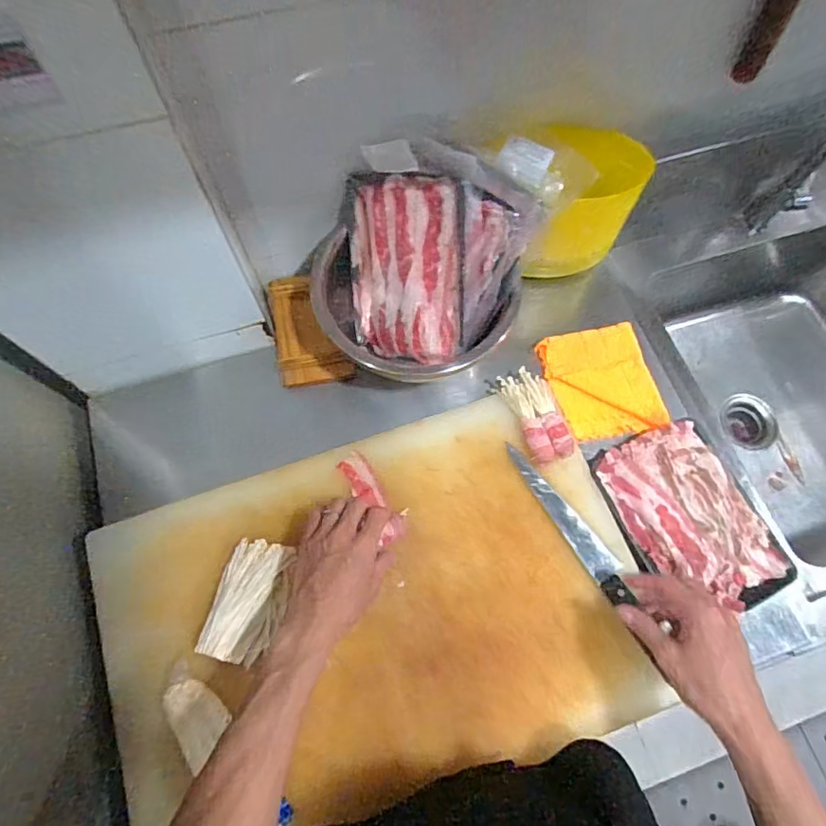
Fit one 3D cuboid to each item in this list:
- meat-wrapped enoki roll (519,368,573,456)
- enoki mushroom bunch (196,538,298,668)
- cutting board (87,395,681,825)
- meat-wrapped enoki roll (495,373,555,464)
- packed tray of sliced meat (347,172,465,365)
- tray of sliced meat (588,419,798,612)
[{"bbox_3d":[0.172,-0.003,0.671,0.034,0.021,0.123,-15,70,-6],"label":"meat-wrapped enoki roll"},{"bbox_3d":[-0.179,0.204,0.579,0.068,0.035,0.126,11,69,3],"label":"enoki mushroom bunch"},{"bbox_3d":[-0.039,0.218,0.590,0.571,0.036,0.378,-18,70,-7],"label":"cutting board"},{"bbox_3d":[0.141,0.004,0.661,0.030,0.019,0.121,-20,71,-8],"label":"meat-wrapped enoki roll"},{"bbox_3d":[-0.015,-0.173,0.649,0.157,0.216,0.023,12,28,26],"label":"packed tray of sliced meat"},{"bbox_3d":[0.332,0.125,0.638,0.161,0.026,0.221,-19,70,-8],"label":"tray of sliced meat"}]

